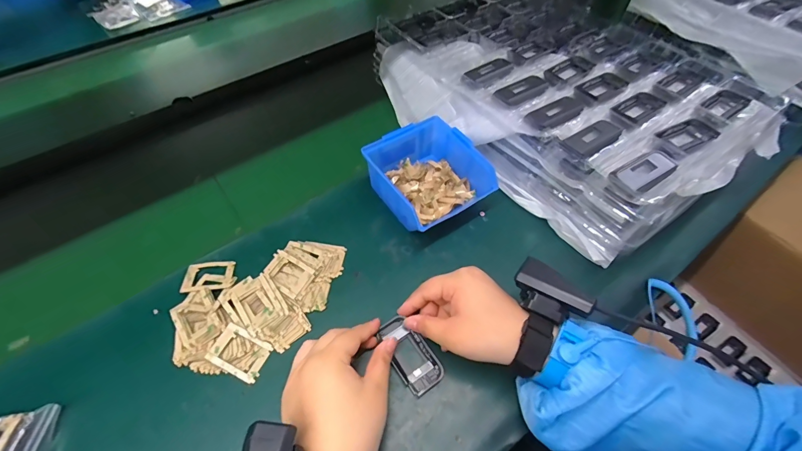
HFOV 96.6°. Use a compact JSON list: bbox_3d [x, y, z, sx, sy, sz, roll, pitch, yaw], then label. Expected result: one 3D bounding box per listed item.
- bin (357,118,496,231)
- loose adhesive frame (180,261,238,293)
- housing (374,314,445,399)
[{"bbox_3d":[0.032,-0.061,0.462,0.124,0.071,0.130,-28,57,-18],"label":"bin"},{"bbox_3d":[-0.219,0.058,0.410,0.054,0.010,0.038,-9,54,-5],"label":"loose adhesive frame"},{"bbox_3d":[0.008,0.129,0.360,0.039,0.009,0.076,-32,59,-21],"label":"housing"}]

